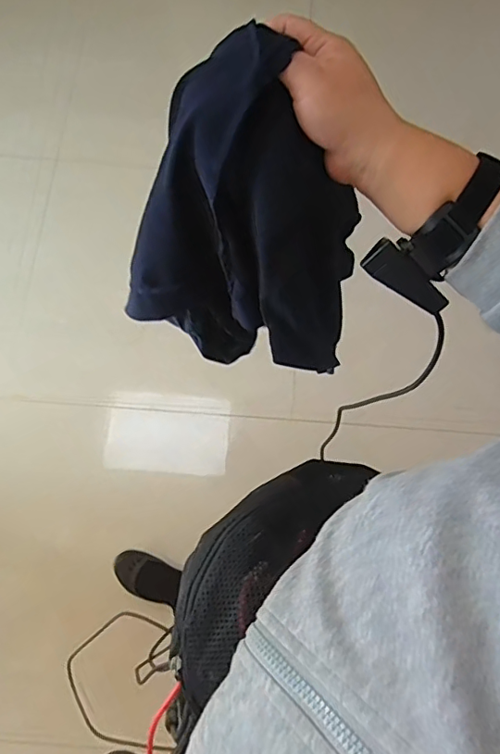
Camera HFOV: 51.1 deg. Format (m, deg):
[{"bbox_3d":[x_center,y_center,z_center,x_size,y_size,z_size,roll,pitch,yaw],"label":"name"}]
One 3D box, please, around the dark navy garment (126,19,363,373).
[{"bbox_3d":[-0.004,-0.091,0.481,0.145,0.332,0.183,-41,78,-13],"label":"dark navy garment"}]

